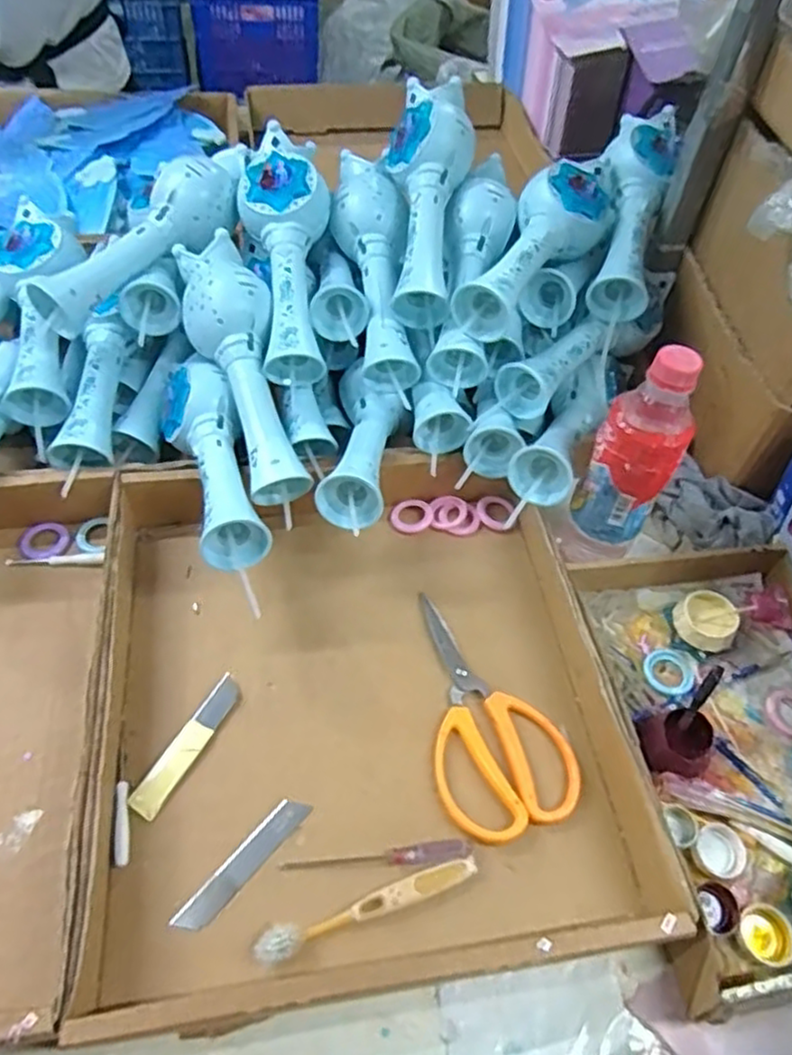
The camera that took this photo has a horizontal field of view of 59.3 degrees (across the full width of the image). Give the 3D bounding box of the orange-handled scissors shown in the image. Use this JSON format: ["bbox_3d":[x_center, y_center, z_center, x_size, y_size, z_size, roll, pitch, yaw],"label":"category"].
[{"bbox_3d":[0.074,0.131,0.506,0.096,0.013,0.181,1,54,-4],"label":"orange-handled scissors"}]

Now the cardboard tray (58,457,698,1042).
[{"bbox_3d":[-0.024,0.101,0.494,0.353,0.051,0.381,-5,57,-7],"label":"cardboard tray"}]

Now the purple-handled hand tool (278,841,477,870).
[{"bbox_3d":[-0.012,0.210,0.442,0.119,0.008,0.012,-2,54,-6],"label":"purple-handled hand tool"}]

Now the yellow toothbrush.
[{"bbox_3d":[-0.016,0.229,0.423,0.137,0.013,0.019,-15,56,-15],"label":"yellow toothbrush"}]

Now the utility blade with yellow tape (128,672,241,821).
[{"bbox_3d":[-0.143,0.149,0.482,0.021,0.004,0.103,26,56,14],"label":"utility blade with yellow tape"}]

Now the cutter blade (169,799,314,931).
[{"bbox_3d":[-0.096,0.213,0.441,0.019,0.004,0.099,37,59,20],"label":"cutter blade"}]

